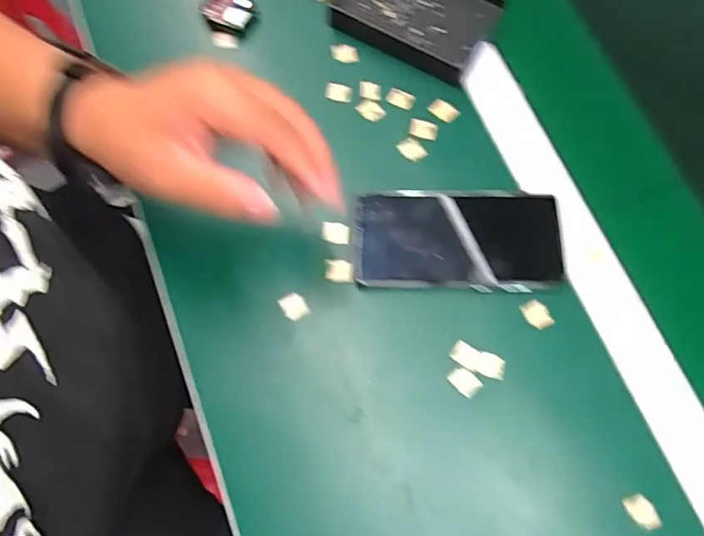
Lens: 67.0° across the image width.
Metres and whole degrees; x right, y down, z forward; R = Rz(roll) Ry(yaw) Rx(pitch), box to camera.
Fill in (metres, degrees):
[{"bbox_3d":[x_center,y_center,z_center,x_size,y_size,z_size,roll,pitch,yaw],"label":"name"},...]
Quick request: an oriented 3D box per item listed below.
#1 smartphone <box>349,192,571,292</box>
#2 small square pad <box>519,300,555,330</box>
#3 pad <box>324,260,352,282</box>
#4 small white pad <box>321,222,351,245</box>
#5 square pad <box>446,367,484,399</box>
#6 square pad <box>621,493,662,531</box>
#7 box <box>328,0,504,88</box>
[{"bbox_3d":[0.083,-0.023,0.417,0.159,0.014,0.079,2,72,-1],"label":"smartphone"},{"bbox_3d":[0.141,0.035,0.405,0.019,0.004,0.023,-24,75,-9],"label":"small square pad"},{"bbox_3d":[-0.010,0.002,0.416,0.021,0.004,0.016,3,72,-1],"label":"pad"},{"bbox_3d":[-0.013,-0.028,0.428,0.023,0.009,0.016,10,72,1],"label":"small white pad"},{"bbox_3d":[0.083,0.084,0.393,0.024,0.004,0.016,41,75,10],"label":"square pad"},{"bbox_3d":[0.202,0.171,0.371,0.015,0.009,0.026,-34,77,-12],"label":"square pad"},{"bbox_3d":[0.057,-0.236,0.484,0.140,0.018,0.097,27,73,7],"label":"box"}]

